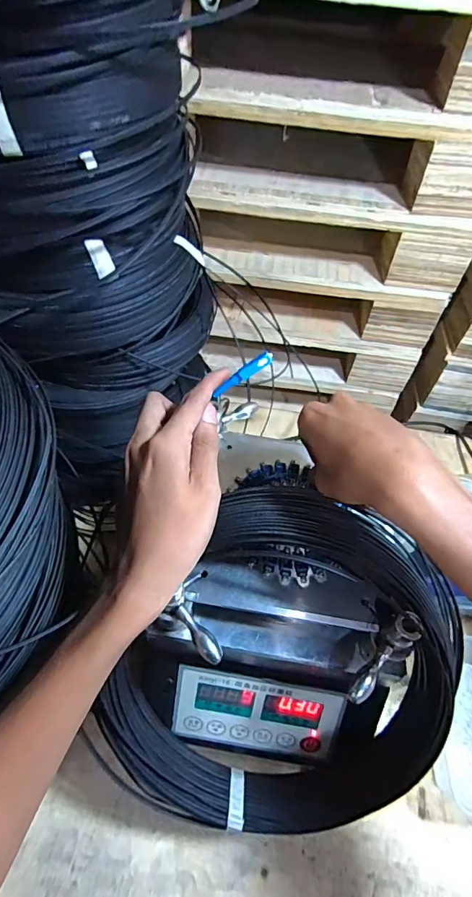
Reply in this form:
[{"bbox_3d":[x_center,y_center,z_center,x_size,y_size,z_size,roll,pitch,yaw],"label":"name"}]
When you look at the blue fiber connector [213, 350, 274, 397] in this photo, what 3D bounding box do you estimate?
[{"bbox_3d":[0.005,-0.053,0.315,0.050,0.008,0.007,-33,53,20],"label":"blue fiber connector"}]

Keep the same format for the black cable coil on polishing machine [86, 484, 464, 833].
[{"bbox_3d":[0.040,0.192,0.360,0.296,0.050,0.296,1,100,3],"label":"black cable coil on polishing machine"}]

